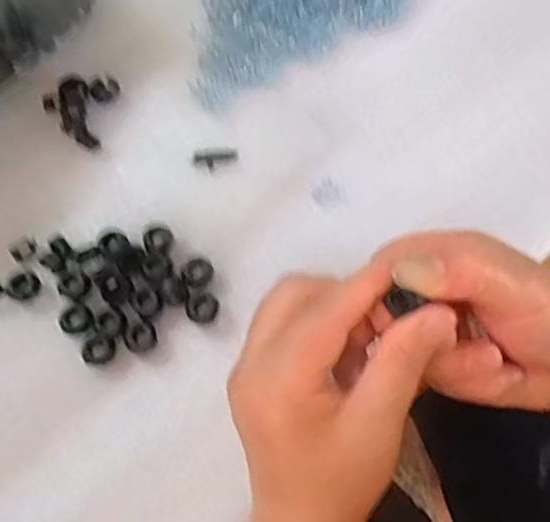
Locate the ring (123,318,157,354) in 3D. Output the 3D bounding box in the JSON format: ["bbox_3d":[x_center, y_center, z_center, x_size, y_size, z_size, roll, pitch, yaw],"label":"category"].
[{"bbox_3d":[-0.072,0.040,0.359,0.016,0.004,0.016,-32,89,-12],"label":"ring"}]

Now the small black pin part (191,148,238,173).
[{"bbox_3d":[-0.036,-0.060,0.402,0.027,0.006,0.012,-3,70,0],"label":"small black pin part"}]

